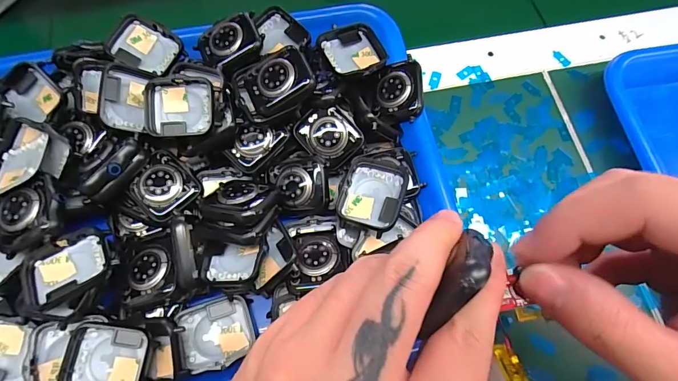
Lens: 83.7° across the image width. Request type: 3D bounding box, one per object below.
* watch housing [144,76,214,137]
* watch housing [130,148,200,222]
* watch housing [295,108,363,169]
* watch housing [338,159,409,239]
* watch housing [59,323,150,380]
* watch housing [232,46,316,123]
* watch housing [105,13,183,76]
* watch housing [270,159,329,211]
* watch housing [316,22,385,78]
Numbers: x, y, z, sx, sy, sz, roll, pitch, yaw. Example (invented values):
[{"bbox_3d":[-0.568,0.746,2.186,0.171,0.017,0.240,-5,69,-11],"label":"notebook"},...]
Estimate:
[{"bbox_3d":[-0.099,-0.053,0.239,0.041,0.010,0.036,2,91,3],"label":"watch housing"},{"bbox_3d":[-0.110,-0.003,0.235,0.037,0.010,0.034,39,75,12],"label":"watch housing"},{"bbox_3d":[-0.006,-0.037,0.251,0.033,0.014,0.039,-39,76,-13],"label":"watch housing"},{"bbox_3d":[0.021,0.003,0.231,0.036,0.011,0.043,17,72,5],"label":"watch housing"},{"bbox_3d":[-0.126,0.094,0.206,0.043,0.010,0.038,4,71,1],"label":"watch housing"},{"bbox_3d":[-0.041,-0.066,0.240,0.051,0.012,0.039,-27,85,15],"label":"watch housing"},{"bbox_3d":[-0.133,-0.099,0.260,0.040,0.011,0.034,27,79,-24],"label":"watch housing"},{"bbox_3d":[-0.027,-0.003,0.246,0.039,0.015,0.030,5,71,1],"label":"watch housing"},{"bbox_3d":[0.010,-0.096,0.262,0.042,0.012,0.039,-27,73,-10],"label":"watch housing"}]

